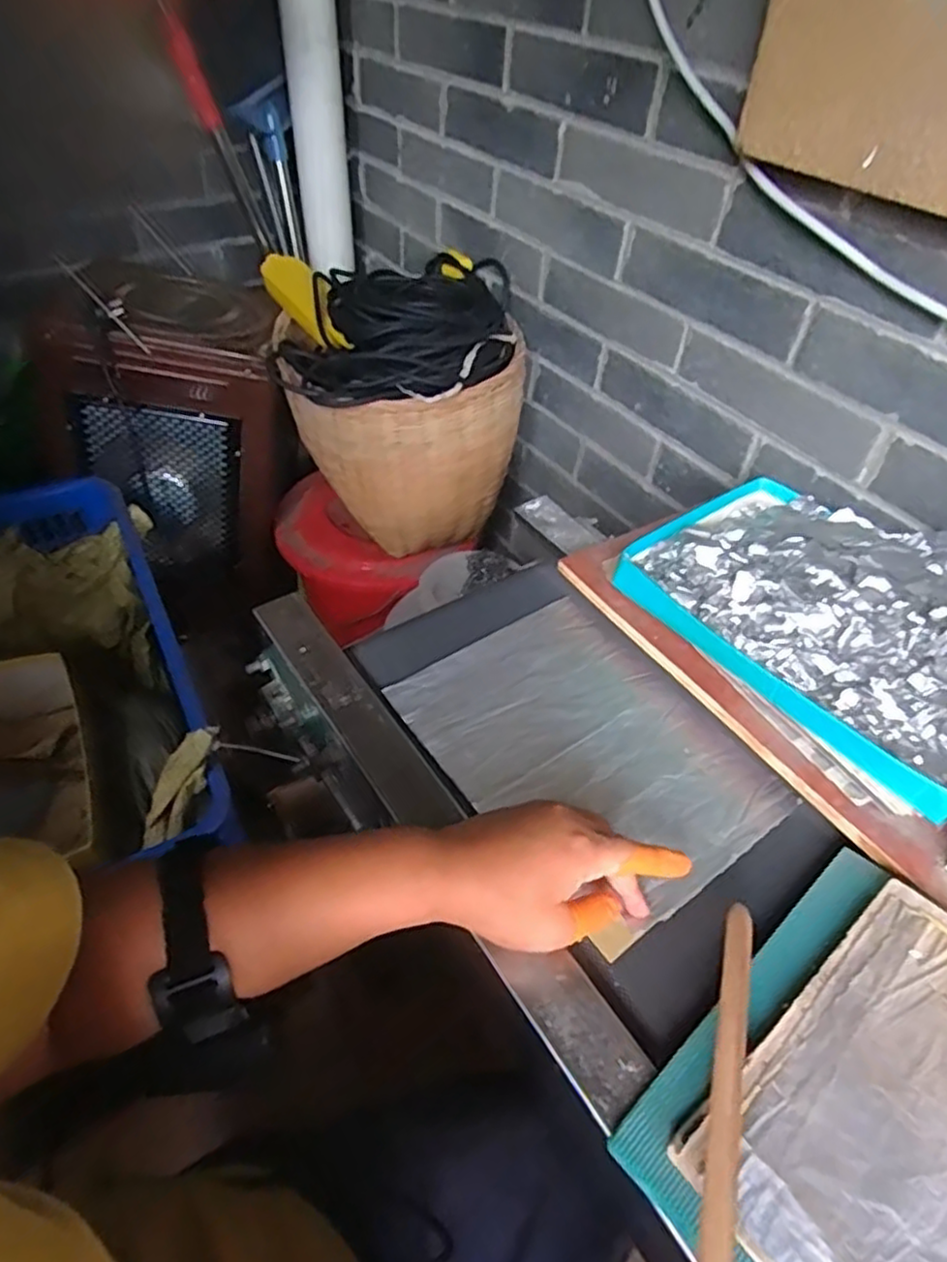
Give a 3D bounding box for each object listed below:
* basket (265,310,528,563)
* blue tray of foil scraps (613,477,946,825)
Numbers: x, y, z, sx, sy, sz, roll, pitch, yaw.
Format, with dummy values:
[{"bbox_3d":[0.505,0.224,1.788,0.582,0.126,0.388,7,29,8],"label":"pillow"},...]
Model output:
[{"bbox_3d":[-0.106,-0.284,1.007,0.312,0.278,0.277,-3,47,-6],"label":"basket"},{"bbox_3d":[0.299,-0.024,0.557,0.234,0.047,0.306,-29,55,-27],"label":"blue tray of foil scraps"}]

